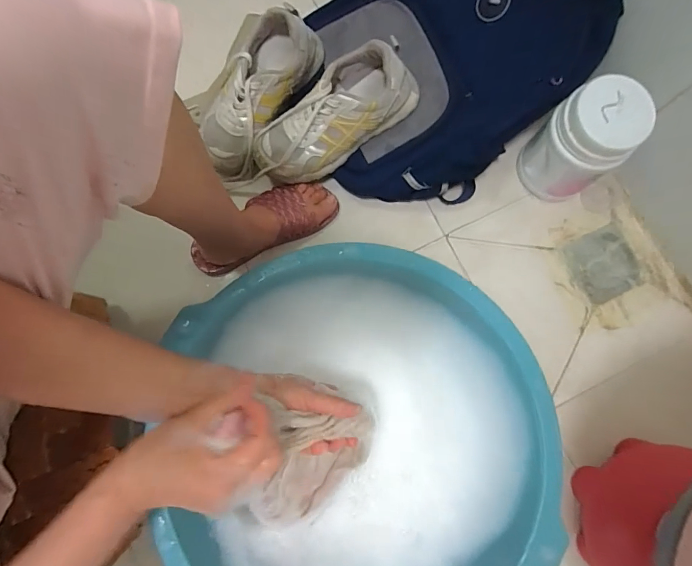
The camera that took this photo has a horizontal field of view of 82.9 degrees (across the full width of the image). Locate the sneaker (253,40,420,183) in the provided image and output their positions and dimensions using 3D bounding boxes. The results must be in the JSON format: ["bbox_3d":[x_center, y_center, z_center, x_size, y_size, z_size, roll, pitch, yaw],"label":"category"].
[{"bbox_3d":[-0.021,-0.235,0.559,0.248,0.088,0.095,-33,80,10],"label":"sneaker"}]

